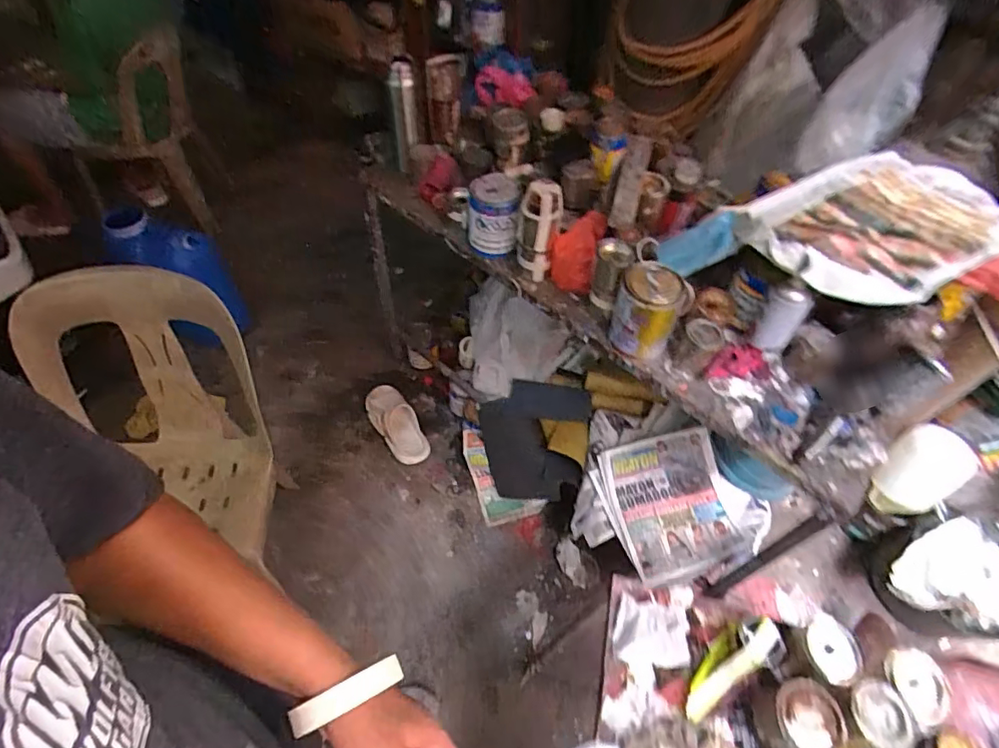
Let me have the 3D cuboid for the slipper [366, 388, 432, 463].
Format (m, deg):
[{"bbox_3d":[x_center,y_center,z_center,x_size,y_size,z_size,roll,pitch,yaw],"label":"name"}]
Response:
[{"bbox_3d":[-0.320,0.147,1.624,0.126,0.075,0.287,-28,58,-22],"label":"slipper"}]

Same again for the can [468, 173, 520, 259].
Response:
[{"bbox_3d":[-0.013,-0.324,1.064,0.100,0.131,0.114,4,52,1],"label":"can"}]

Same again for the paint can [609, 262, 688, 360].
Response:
[{"bbox_3d":[0.250,-0.110,0.907,0.102,0.136,0.097,1,52,-1],"label":"paint can"}]

